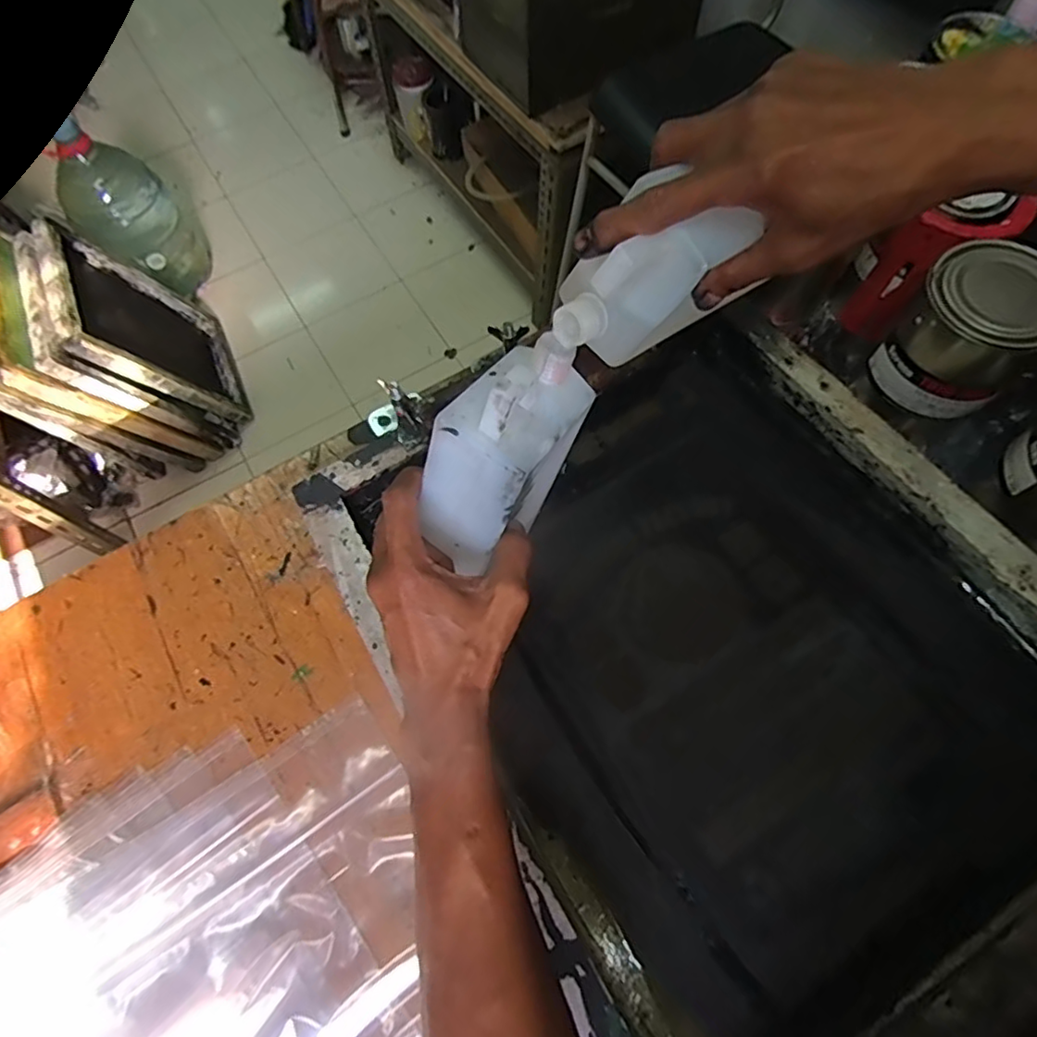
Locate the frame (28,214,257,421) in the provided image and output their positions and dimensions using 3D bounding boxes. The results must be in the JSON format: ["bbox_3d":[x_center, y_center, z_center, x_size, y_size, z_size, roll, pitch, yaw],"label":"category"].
[{"bbox_3d":[-0.842,-0.439,1.387,0.047,0.471,0.375,-32,70,11],"label":"frame"}]

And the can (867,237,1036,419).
[{"bbox_3d":[0.381,-0.159,0.519,0.096,0.107,0.100,-42,73,-15],"label":"can"}]

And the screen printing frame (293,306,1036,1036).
[{"bbox_3d":[0.153,0.081,0.489,0.451,0.067,0.557,-31,66,-9],"label":"screen printing frame"}]

